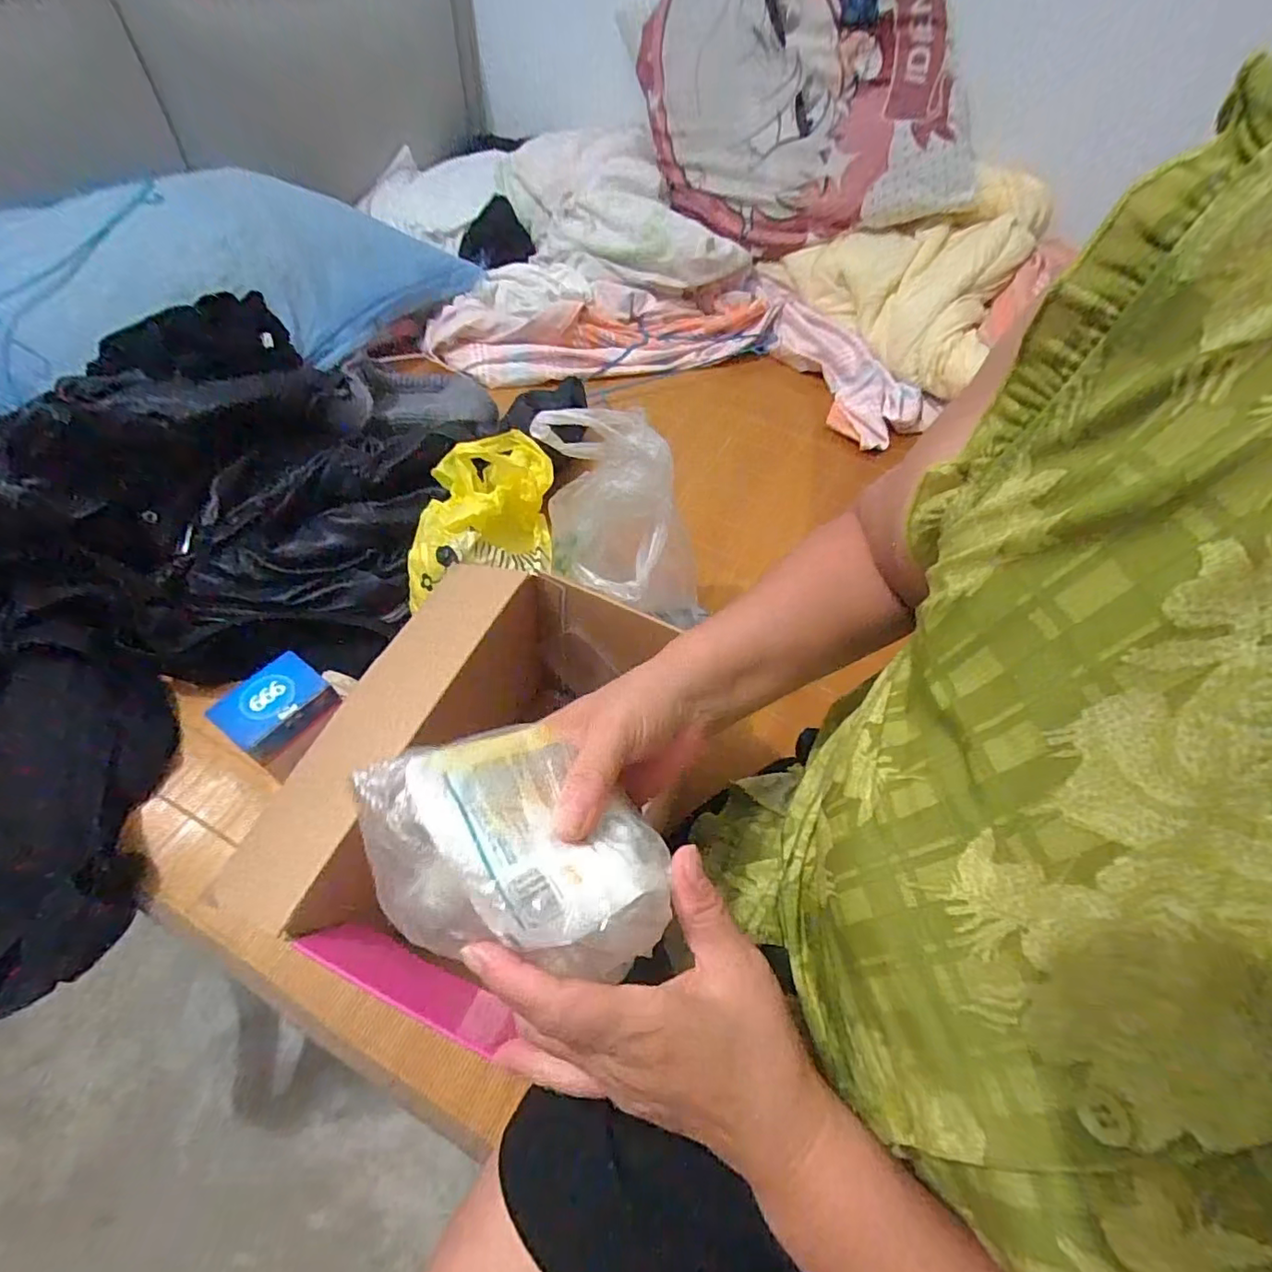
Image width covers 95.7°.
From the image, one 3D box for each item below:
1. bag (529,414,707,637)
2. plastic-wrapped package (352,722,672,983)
[{"bbox_3d":[-0.012,-0.091,0.445,0.110,0.137,0.109,-8,53,-2],"label":"bag"},{"bbox_3d":[-0.051,0.100,0.270,0.155,0.055,0.097,28,34,-3],"label":"plastic-wrapped package"}]

